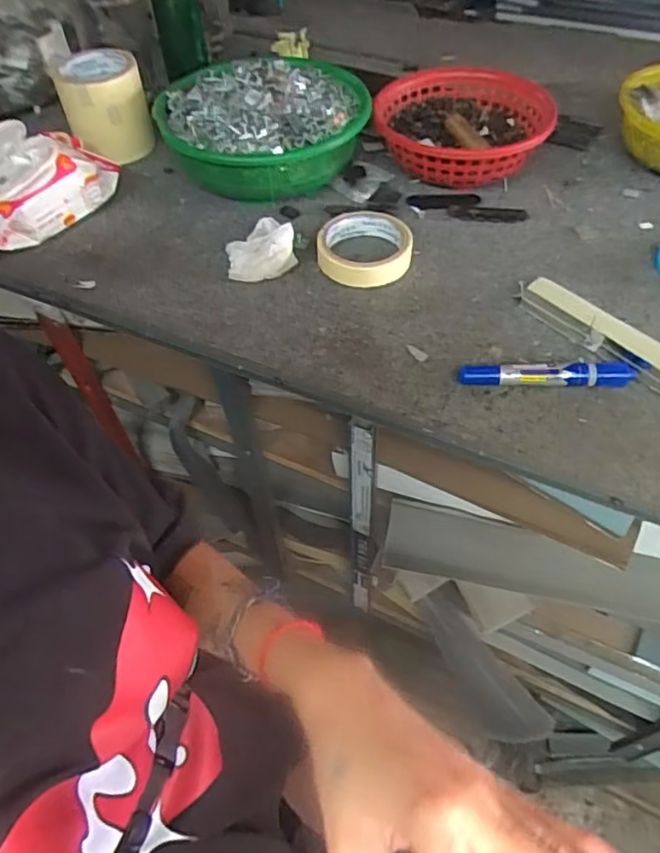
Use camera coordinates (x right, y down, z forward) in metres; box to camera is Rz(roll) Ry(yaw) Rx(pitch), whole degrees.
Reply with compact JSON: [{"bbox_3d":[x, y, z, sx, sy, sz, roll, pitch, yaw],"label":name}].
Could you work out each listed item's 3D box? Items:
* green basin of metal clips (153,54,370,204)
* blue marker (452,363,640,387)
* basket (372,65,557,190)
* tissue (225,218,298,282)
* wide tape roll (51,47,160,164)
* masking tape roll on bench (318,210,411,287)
[{"bbox_3d":[-0.070,-0.325,0.672,0.215,0.086,0.196,-3,51,0],"label":"green basin of metal clips"},{"bbox_3d":[0.177,-0.043,0.500,0.140,0.019,0.016,1,51,3],"label":"blue marker"},{"bbox_3d":[0.143,-0.325,0.693,0.179,0.081,0.172,18,54,17],"label":"basket"},{"bbox_3d":[-0.068,-0.173,0.593,0.066,0.042,0.048,-11,51,-6],"label":"tissue"},{"bbox_3d":[-0.249,-0.354,0.685,0.088,0.087,0.097,-15,52,-10],"label":"wide tape roll"},{"bbox_3d":[0.035,-0.174,0.604,0.089,0.031,0.082,-1,51,2],"label":"masking tape roll on bench"}]

